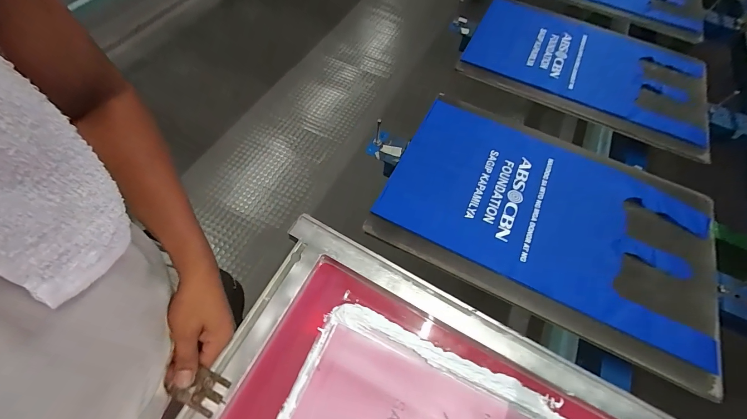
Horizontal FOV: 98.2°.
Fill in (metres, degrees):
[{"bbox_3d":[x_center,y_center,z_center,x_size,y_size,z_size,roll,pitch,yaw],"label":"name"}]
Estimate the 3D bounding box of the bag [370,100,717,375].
[{"bbox_3d":[0.322,-0.010,0.625,0.563,0.014,0.341,25,62,13],"label":"bag"}]

